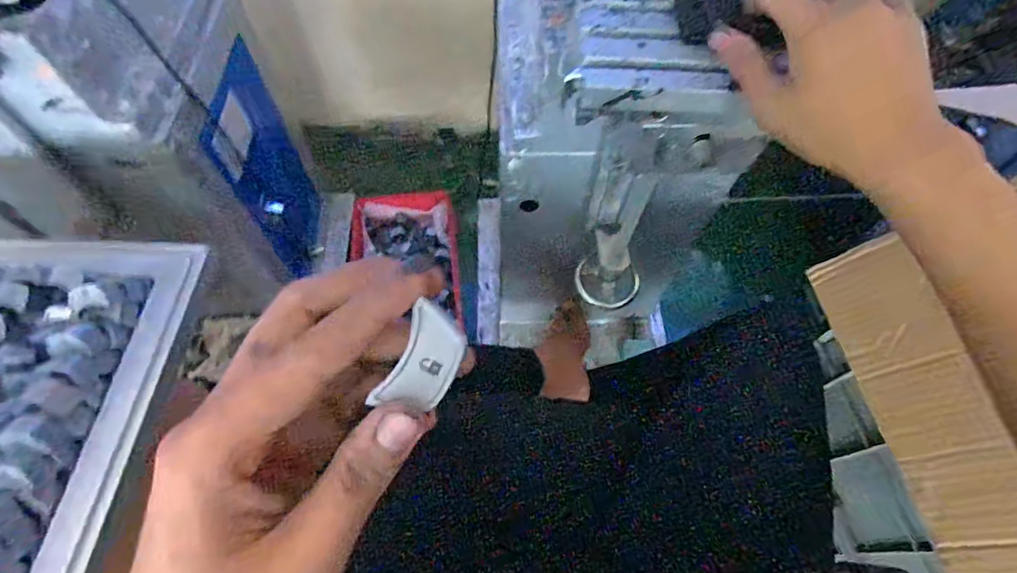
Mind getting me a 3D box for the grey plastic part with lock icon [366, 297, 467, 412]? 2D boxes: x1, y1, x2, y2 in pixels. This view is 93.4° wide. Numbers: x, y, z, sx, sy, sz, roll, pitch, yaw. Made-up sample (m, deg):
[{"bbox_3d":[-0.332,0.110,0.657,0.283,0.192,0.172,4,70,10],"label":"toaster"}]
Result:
[{"bbox_3d":[-0.028,0.024,0.157,0.021,0.007,0.033,20,86,-5],"label":"grey plastic part with lock icon"}]

